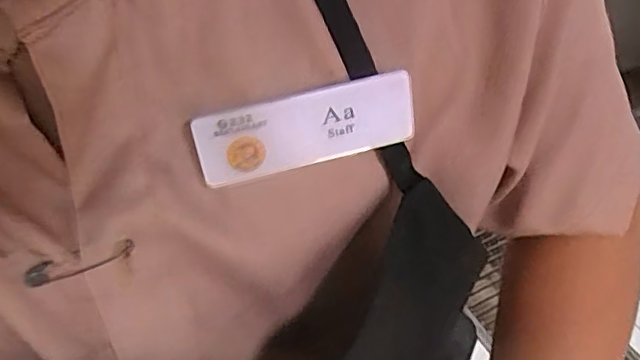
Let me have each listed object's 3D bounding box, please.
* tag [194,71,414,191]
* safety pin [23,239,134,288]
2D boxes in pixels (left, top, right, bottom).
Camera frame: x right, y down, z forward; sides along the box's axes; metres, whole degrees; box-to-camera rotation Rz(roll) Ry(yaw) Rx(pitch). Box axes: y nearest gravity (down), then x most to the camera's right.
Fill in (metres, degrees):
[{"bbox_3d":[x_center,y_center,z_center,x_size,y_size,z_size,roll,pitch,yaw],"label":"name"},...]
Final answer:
[{"bbox_3d":[-0.004,-0.017,0.193,0.074,0.025,0.004,-15,24,-8],"label":"tag"},{"bbox_3d":[-0.080,0.029,0.189,0.036,0.006,0.006,-13,47,-7],"label":"safety pin"}]

